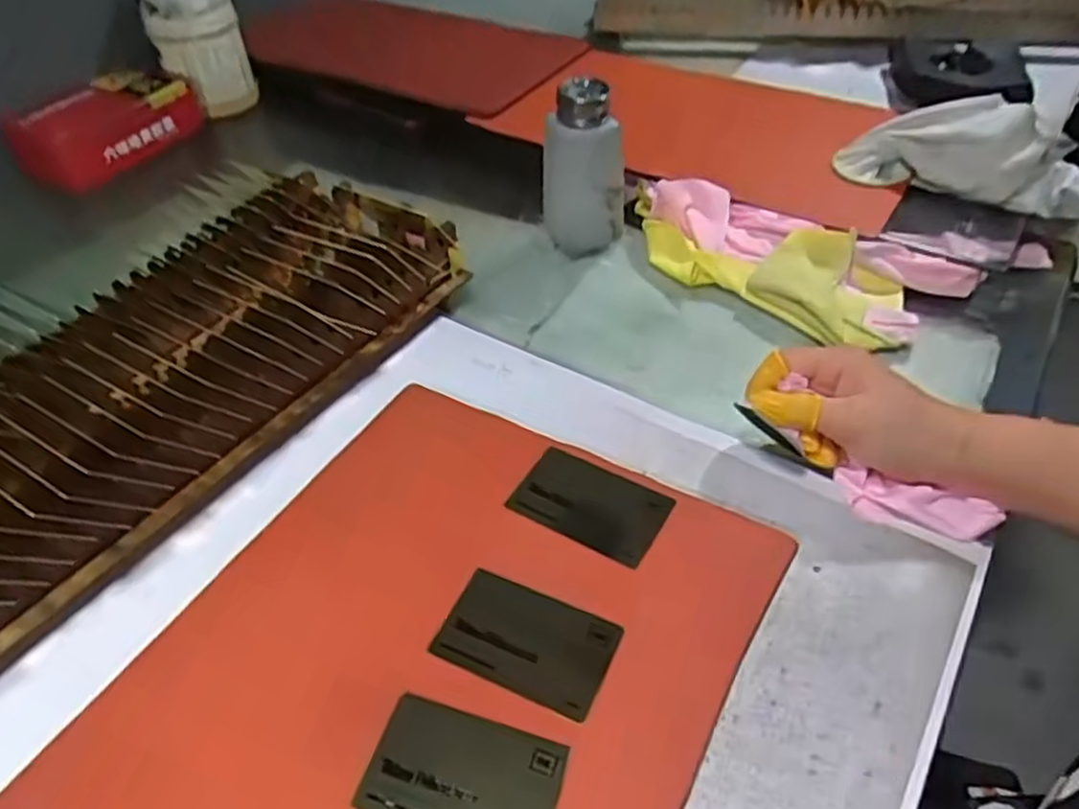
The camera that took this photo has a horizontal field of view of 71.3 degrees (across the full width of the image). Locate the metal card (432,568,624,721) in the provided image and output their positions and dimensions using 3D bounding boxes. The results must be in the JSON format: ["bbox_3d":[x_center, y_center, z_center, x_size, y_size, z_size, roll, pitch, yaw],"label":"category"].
[{"bbox_3d":[-0.007,0.116,0.373,0.083,0.004,0.052,17,51,19],"label":"metal card"}]

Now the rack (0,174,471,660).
[{"bbox_3d":[-0.272,0.024,0.423,0.176,0.092,0.554,28,53,28],"label":"rack"}]

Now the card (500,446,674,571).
[{"bbox_3d":[0.029,0.055,0.427,0.083,0.006,0.053,23,49,25],"label":"card"}]

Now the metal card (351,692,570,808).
[{"bbox_3d":[-0.033,0.163,0.329,0.082,0.004,0.052,12,47,15],"label":"metal card"}]

